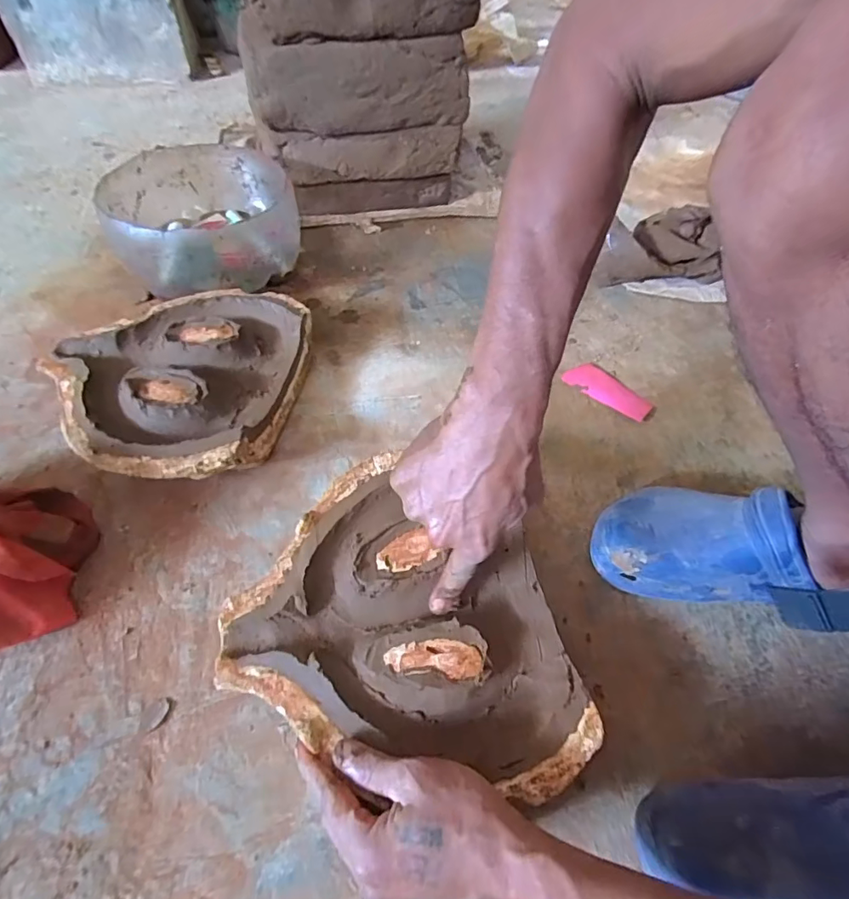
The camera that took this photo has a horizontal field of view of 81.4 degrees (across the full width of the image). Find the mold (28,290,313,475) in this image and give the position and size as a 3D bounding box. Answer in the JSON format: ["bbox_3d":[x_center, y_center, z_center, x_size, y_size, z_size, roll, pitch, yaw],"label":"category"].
[{"bbox_3d":[-0.280,-0.078,0.556,0.259,0.065,0.276,8,52,3],"label":"mold"}]

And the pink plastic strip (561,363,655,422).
[{"bbox_3d":[0.228,-0.074,0.607,0.110,0.004,0.050,33,58,20],"label":"pink plastic strip"}]

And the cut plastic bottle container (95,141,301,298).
[{"bbox_3d":[-0.301,-0.314,0.675,0.223,0.100,0.260,-18,55,-16],"label":"cut plastic bottle container"}]

